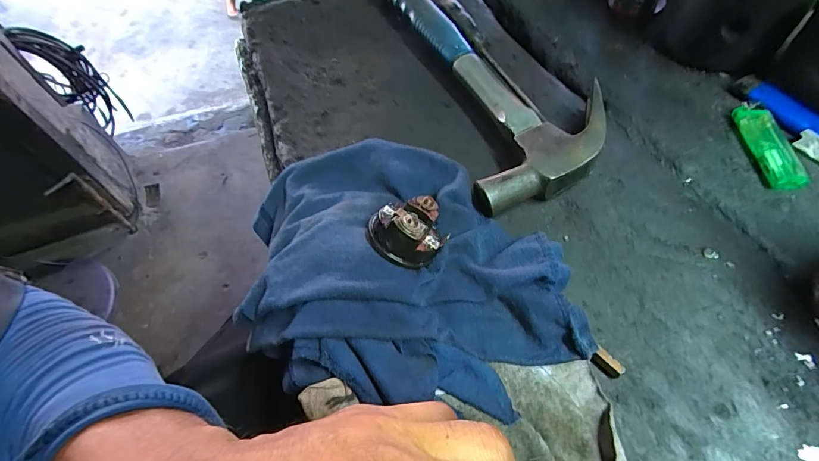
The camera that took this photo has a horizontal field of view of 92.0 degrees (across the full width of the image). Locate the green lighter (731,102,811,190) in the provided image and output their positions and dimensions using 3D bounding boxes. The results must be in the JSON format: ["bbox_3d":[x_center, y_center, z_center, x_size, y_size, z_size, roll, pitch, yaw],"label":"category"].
[{"bbox_3d":[0.262,-0.062,0.287,0.024,0.013,0.075,0,56,4],"label":"green lighter"}]

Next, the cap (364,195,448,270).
[{"bbox_3d":[-0.002,0.000,0.246,0.047,0.026,0.041,-13,56,-5],"label":"cap"}]

